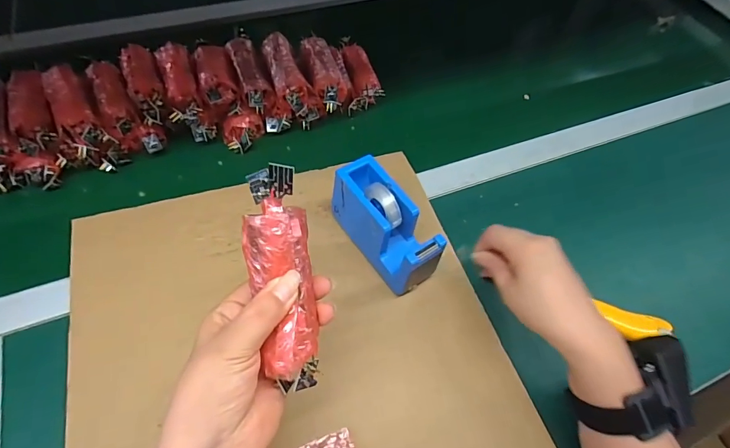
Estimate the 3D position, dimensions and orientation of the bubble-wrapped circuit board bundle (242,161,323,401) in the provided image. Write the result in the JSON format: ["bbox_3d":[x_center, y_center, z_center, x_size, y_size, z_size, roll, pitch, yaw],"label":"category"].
[{"bbox_3d":[-0.051,0.033,0.250,0.037,0.027,0.137,-9,84,-9],"label":"bubble-wrapped circuit board bundle"}]

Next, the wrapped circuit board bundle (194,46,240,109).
[{"bbox_3d":[-0.191,-0.192,0.517,0.045,0.035,0.109,-16,63,-12],"label":"wrapped circuit board bundle"}]

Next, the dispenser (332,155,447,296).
[{"bbox_3d":[0.017,0.004,0.418,0.058,0.081,0.132,-30,67,-19],"label":"dispenser"}]

